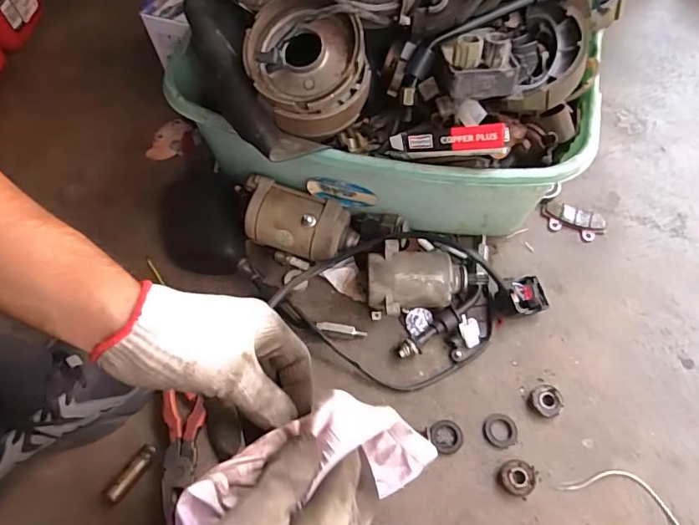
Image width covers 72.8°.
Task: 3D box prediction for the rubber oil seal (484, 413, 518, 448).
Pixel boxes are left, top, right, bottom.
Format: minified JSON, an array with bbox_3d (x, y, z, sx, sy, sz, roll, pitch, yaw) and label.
[{"bbox_3d":[0.148,0.164,0.464,0.031,0.004,0.032,0,63,1],"label":"rubber oil seal"}]

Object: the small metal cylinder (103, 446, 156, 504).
[{"bbox_3d":[-0.207,0.202,0.449,0.017,0.016,0.059,33,68,16],"label":"small metal cylinder"}]

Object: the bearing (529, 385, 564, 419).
[{"bbox_3d":[0.198,0.138,0.474,0.030,0.011,0.030,0,63,1],"label":"bearing"}]

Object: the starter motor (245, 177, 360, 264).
[{"bbox_3d":[-0.056,-0.038,0.527,0.129,0.068,0.059,16,64,9],"label":"starter motor"}]

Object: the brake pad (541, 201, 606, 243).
[{"bbox_3d":[0.268,-0.050,0.570,0.075,0.009,0.037,18,64,10],"label":"brake pad"}]

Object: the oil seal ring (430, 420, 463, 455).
[{"bbox_3d":[0.095,0.170,0.461,0.031,0.004,0.031,0,63,1],"label":"oil seal ring"}]

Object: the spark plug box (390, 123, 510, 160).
[{"bbox_3d":[0.084,-0.105,0.414,0.100,0.028,0.015,3,32,27],"label":"spark plug box"}]

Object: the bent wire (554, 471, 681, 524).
[{"bbox_3d":[0.255,0.248,0.418,0.086,0.004,0.124,-20,64,-9],"label":"bent wire"}]

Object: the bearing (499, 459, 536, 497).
[{"bbox_3d":[0.159,0.201,0.443,0.033,0.011,0.030,-6,63,-2],"label":"bearing"}]

